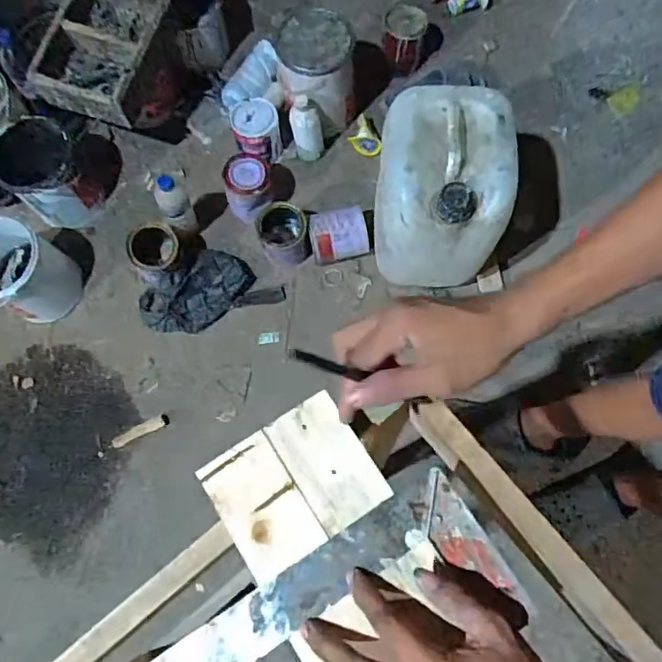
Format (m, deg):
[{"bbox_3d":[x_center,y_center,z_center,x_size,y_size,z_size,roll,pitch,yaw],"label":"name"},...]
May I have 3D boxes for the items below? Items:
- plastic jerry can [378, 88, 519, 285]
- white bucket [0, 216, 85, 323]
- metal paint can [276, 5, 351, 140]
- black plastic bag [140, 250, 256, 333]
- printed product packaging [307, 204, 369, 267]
[{"bbox_3d":[0.213,-0.257,1.152,0.238,0.377,0.247,-2,72,1],"label":"plastic jerry can"},{"bbox_3d":[-0.705,-0.129,1.296,0.195,0.175,0.193,34,76,12],"label":"white bucket"},{"bbox_3d":[-0.034,-0.604,1.335,0.173,0.191,0.179,-1,72,2],"label":"metal paint can"},{"bbox_3d":[-0.311,-0.085,1.329,0.267,0.058,0.155,-36,74,-9],"label":"black plastic bag"},{"bbox_3d":[0.017,-0.223,1.310,0.136,0.091,0.096,-13,72,-2],"label":"printed product packaging"}]

